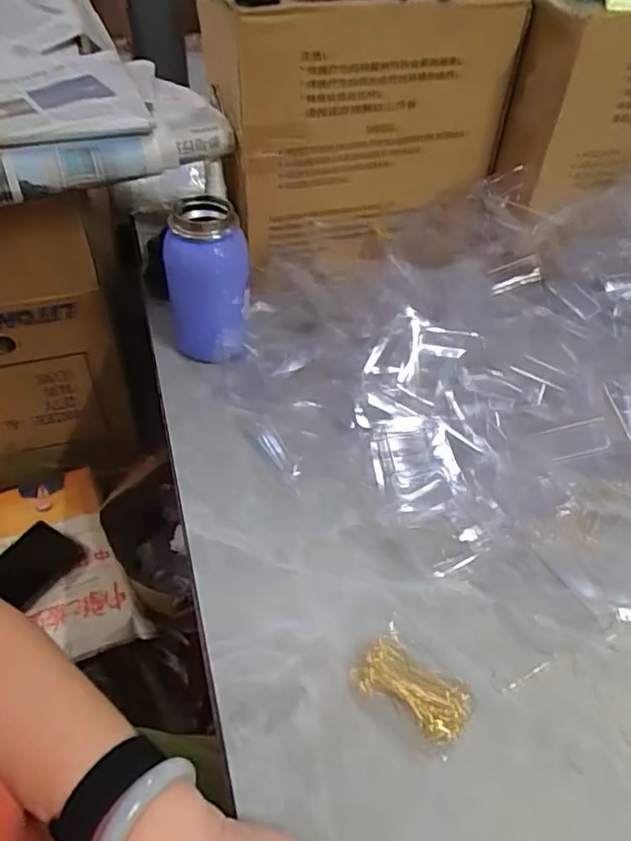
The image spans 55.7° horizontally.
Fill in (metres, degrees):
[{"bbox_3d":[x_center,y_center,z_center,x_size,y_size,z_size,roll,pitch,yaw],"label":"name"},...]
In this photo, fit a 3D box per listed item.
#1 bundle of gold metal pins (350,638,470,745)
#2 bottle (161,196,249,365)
[{"bbox_3d":[0.060,0.167,0.373,0.070,0.014,0.037,32,53,24],"label":"bundle of gold metal pins"},{"bbox_3d":[-0.099,-0.122,0.553,0.073,0.140,0.062,1,47,-4],"label":"bottle"}]

